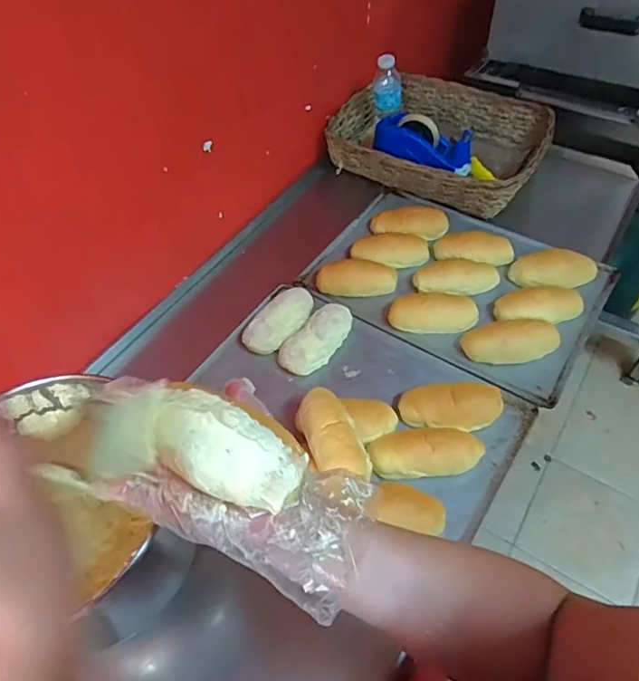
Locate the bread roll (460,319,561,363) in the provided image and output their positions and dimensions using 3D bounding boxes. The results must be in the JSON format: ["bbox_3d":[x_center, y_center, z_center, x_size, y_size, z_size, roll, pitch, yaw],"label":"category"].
[{"bbox_3d":[0.285,0.003,0.757,0.137,0.036,0.065,-1,52,2],"label":"bread roll"}]

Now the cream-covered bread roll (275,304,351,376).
[{"bbox_3d":[-0.004,-0.004,0.790,0.071,0.040,0.129,29,59,23],"label":"cream-covered bread roll"}]

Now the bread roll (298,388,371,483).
[{"bbox_3d":[0.018,0.122,0.649,0.067,0.049,0.132,-25,55,-16],"label":"bread roll"}]

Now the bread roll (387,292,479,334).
[{"bbox_3d":[0.178,-0.044,0.807,0.134,0.036,0.056,3,52,5],"label":"bread roll"}]

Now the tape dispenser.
[{"bbox_3d":[0.193,-0.377,0.979,0.187,0.073,0.083,25,58,21],"label":"tape dispenser"}]

